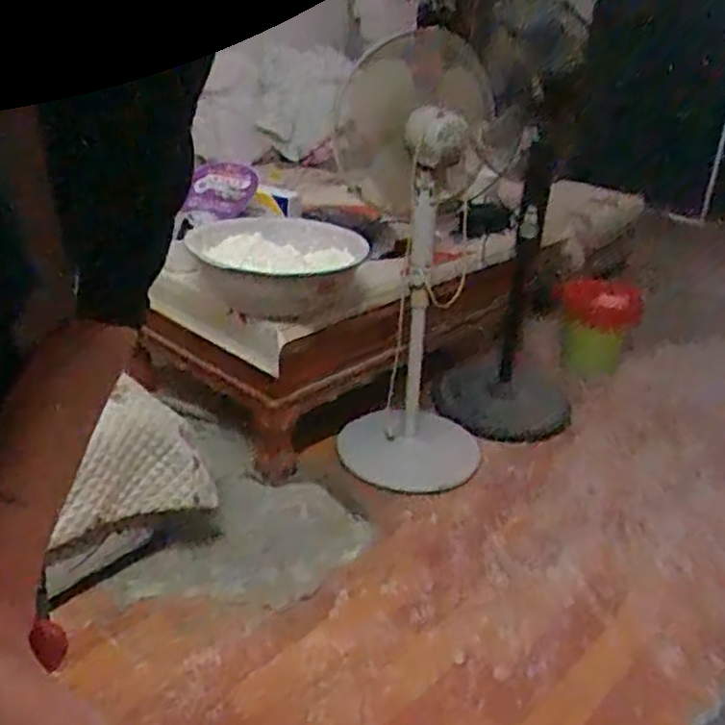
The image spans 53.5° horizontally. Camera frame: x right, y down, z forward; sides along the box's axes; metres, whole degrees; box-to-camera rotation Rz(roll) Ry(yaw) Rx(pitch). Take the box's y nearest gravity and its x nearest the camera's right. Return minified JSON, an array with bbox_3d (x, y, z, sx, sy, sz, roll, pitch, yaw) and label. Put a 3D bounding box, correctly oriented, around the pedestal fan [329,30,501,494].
[{"bbox_3d":[0.125,-0.254,1.895,0.415,1.014,0.589,3,27,-1],"label":"pedestal fan"}]

